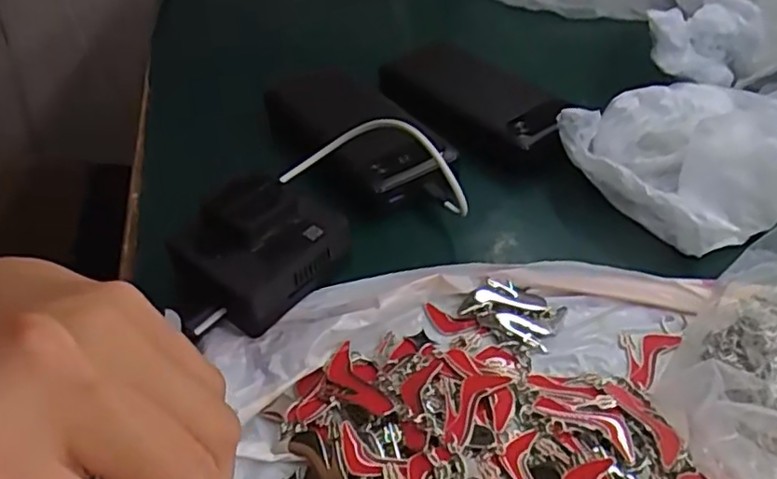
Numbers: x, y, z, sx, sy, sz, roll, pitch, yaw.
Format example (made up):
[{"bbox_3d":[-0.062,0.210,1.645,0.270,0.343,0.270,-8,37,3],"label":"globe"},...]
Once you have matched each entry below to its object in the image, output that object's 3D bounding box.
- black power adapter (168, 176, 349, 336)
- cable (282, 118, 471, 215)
[{"bbox_3d":[-0.070,0.002,0.349,0.066,0.041,0.078,29,52,29],"label":"black power adapter"},{"bbox_3d":[-0.008,-0.048,0.372,0.114,0.041,0.031,16,46,19],"label":"cable"}]

